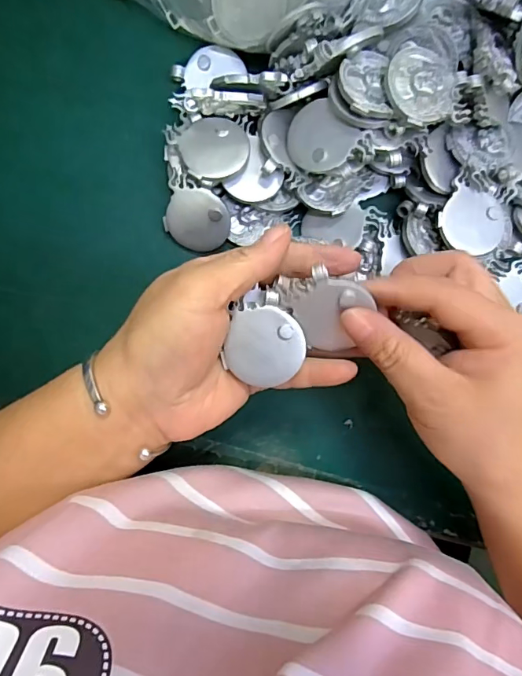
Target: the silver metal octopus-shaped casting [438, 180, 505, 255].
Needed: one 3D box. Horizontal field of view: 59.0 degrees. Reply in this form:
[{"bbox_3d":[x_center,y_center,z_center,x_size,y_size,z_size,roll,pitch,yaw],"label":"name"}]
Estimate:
[{"bbox_3d":[0.127,-0.074,0.274,0.039,0.006,0.046,16,92,-4],"label":"silver metal octopus-shaped casting"}]

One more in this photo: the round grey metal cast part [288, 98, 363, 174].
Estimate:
[{"bbox_3d":[0.032,-0.111,0.258,0.034,0.004,0.038,-44,80,16],"label":"round grey metal cast part"}]

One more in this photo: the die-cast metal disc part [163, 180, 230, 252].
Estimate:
[{"bbox_3d":[-0.039,-0.072,0.280,0.039,0.004,0.036,19,117,-2],"label":"die-cast metal disc part"}]

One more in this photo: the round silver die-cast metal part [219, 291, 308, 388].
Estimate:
[{"bbox_3d":[0.003,0.000,0.224,0.037,0.005,0.043,2,93,-3],"label":"round silver die-cast metal part"}]

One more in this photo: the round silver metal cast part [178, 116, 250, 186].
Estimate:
[{"bbox_3d":[-0.027,-0.110,0.268,0.039,0.009,0.036,0,93,-3],"label":"round silver metal cast part"}]

